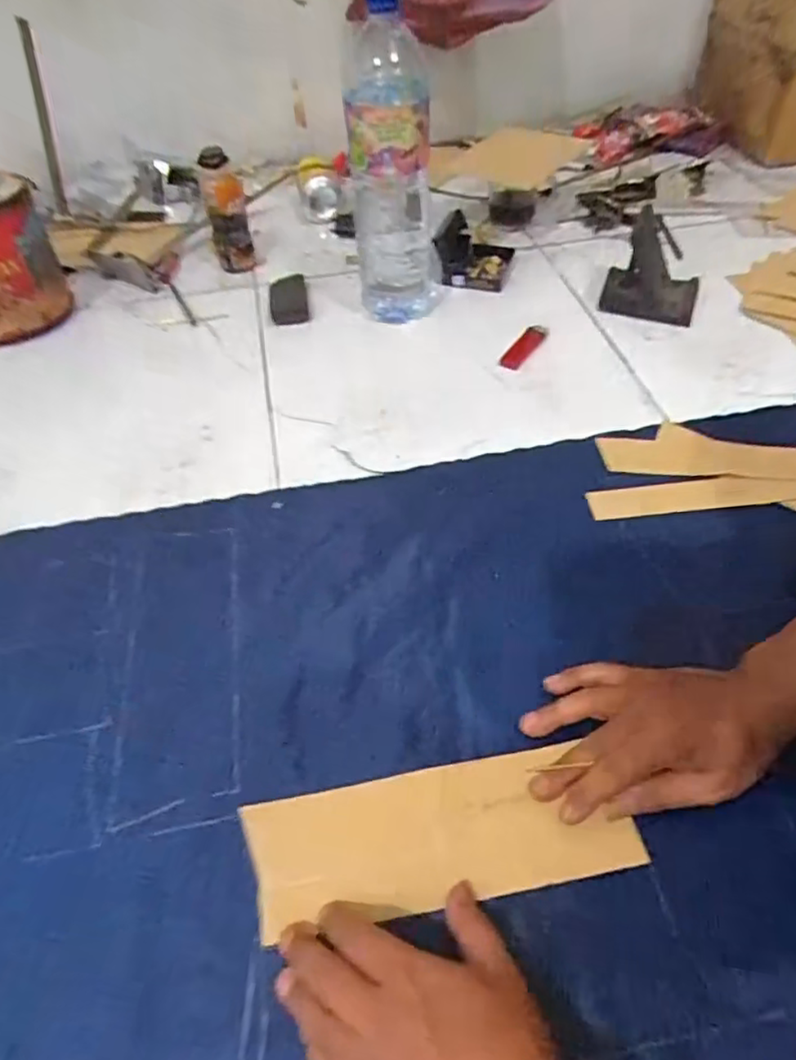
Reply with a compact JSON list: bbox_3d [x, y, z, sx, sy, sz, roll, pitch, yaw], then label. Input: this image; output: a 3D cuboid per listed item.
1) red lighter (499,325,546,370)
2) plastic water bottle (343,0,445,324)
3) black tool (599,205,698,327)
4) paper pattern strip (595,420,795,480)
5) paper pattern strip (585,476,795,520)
[{"bbox_3d":[0.144,-0.212,0.735,0.026,0.009,0.081,26,55,23],"label":"red lighter"},{"bbox_3d":[-0.001,-0.372,0.690,0.097,0.295,0.082,-4,49,0],"label":"plastic water bottle"},{"bbox_3d":[0.338,-0.353,0.835,0.108,0.032,0.250,14,52,15],"label":"black tool"},{"bbox_3d":[0.332,-0.075,0.615,0.261,0.006,0.071,5,50,7],"label":"paper pattern strip"},{"bbox_3d":[0.297,-0.035,0.582,0.244,0.005,0.034,-5,49,-1],"label":"paper pattern strip"}]

